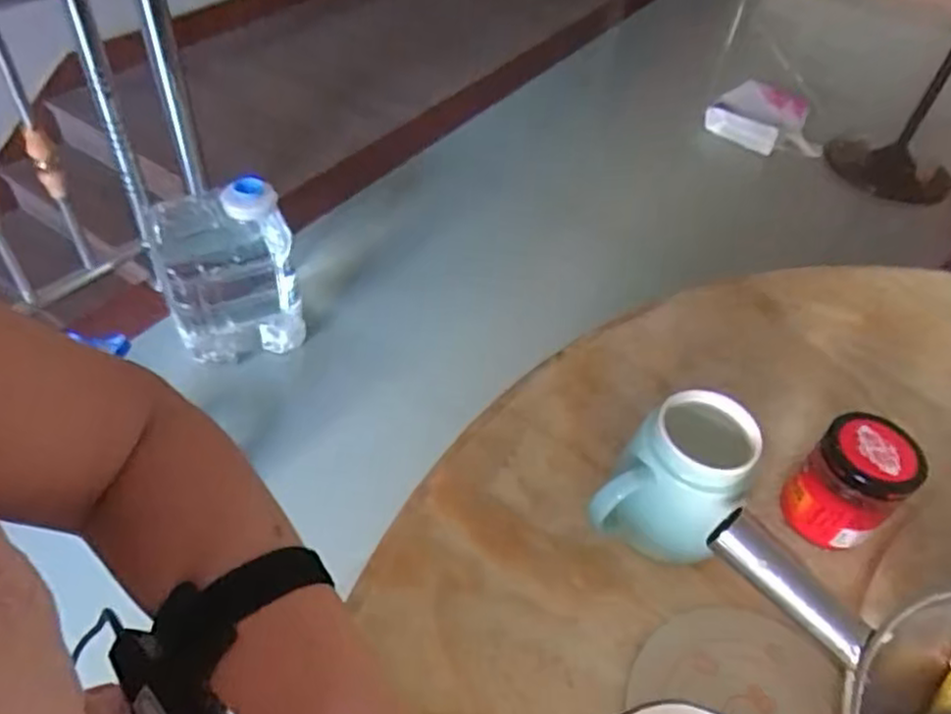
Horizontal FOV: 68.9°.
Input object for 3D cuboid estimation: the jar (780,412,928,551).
[{"bbox_3d":[0.276,0.098,0.517,0.066,0.096,0.064,3,48,-3],"label":"jar"}]

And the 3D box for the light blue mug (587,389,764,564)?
[{"bbox_3d":[0.137,0.097,0.487,0.077,0.118,0.096,32,53,21],"label":"light blue mug"}]

